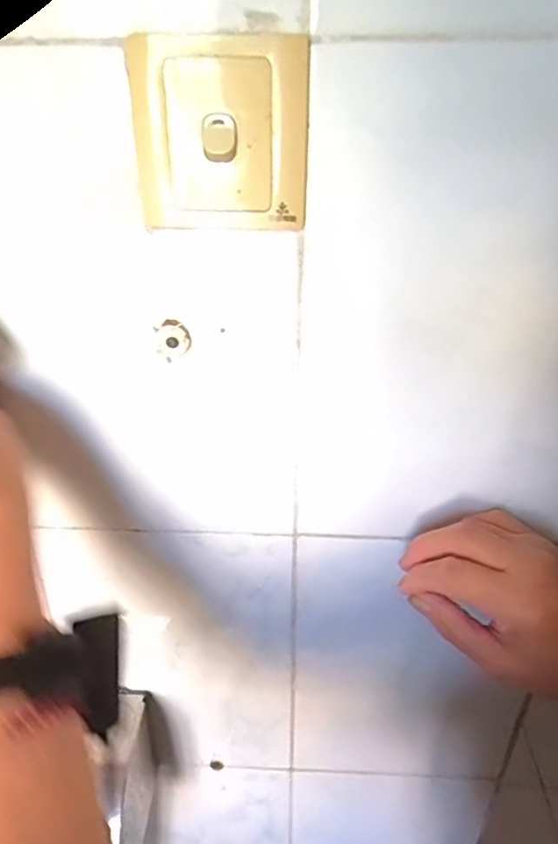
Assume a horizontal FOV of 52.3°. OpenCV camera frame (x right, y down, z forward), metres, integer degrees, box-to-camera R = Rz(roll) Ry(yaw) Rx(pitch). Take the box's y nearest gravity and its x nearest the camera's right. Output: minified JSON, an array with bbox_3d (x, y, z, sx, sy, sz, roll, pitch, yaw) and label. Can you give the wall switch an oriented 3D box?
[{"bbox_3d":[-0.030,-0.145,0.287,0.087,0.084,0.011,2,30,4],"label":"wall switch"}]

